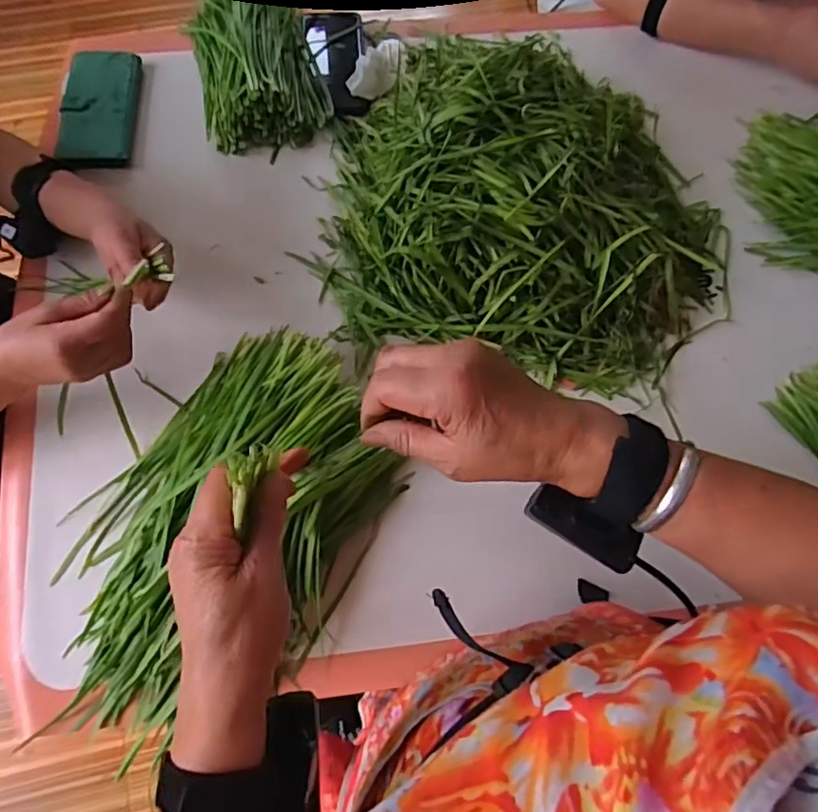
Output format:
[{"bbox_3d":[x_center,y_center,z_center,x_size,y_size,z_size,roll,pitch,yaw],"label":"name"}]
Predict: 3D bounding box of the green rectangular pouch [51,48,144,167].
[{"bbox_3d":[-0.370,-0.353,0.690,0.080,0.023,0.173,-2,71,-2],"label":"green rectangular pouch"}]

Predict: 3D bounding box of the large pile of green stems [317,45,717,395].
[{"bbox_3d":[0.130,-0.224,0.611,0.432,0.115,0.371,0,71,-2],"label":"large pile of green stems"}]

